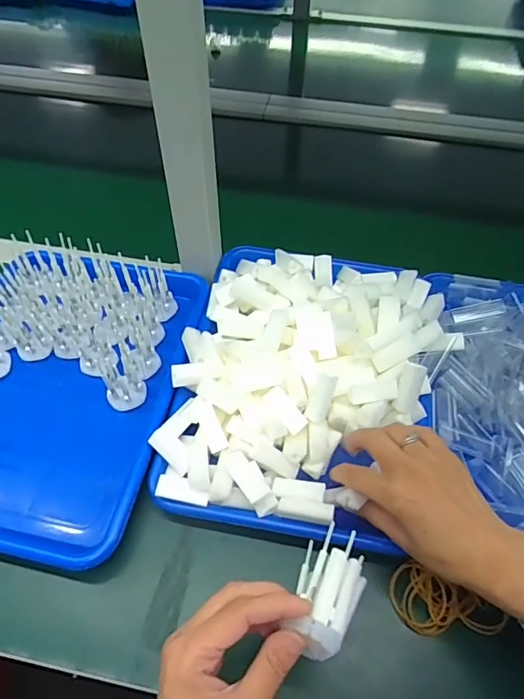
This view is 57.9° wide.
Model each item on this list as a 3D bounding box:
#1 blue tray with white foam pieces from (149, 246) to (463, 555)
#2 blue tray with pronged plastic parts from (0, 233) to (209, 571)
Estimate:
[{"bbox_3d":[0.048,0.014,0.468,0.251,0.066,0.322,14,54,9],"label":"blue tray with white foam pieces"},{"bbox_3d":[-0.208,0.029,0.477,0.245,0.064,0.322,10,54,6],"label":"blue tray with pronged plastic parts"}]

